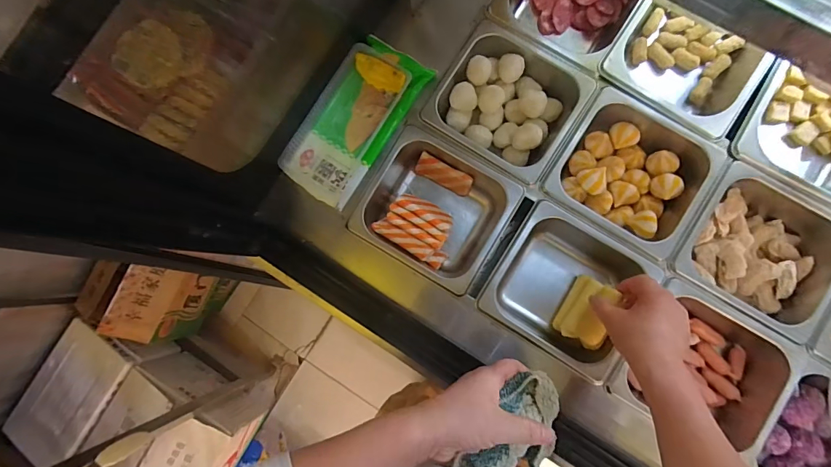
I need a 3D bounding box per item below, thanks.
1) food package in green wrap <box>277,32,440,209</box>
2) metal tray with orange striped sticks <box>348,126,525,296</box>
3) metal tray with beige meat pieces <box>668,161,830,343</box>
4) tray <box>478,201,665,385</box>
[{"bbox_3d":[-0.077,-0.144,0.522,0.098,0.026,0.207,34,90,6],"label":"food package in green wrap"},{"bbox_3d":[0.028,-0.031,0.555,0.181,0.074,0.162,29,89,6],"label":"metal tray with orange striped sticks"},{"bbox_3d":[0.420,0.016,0.516,0.172,0.073,0.167,32,89,6],"label":"metal tray with beige meat pieces"},{"bbox_3d":[0.188,0.068,0.530,0.164,0.081,0.160,30,89,6],"label":"tray"}]

